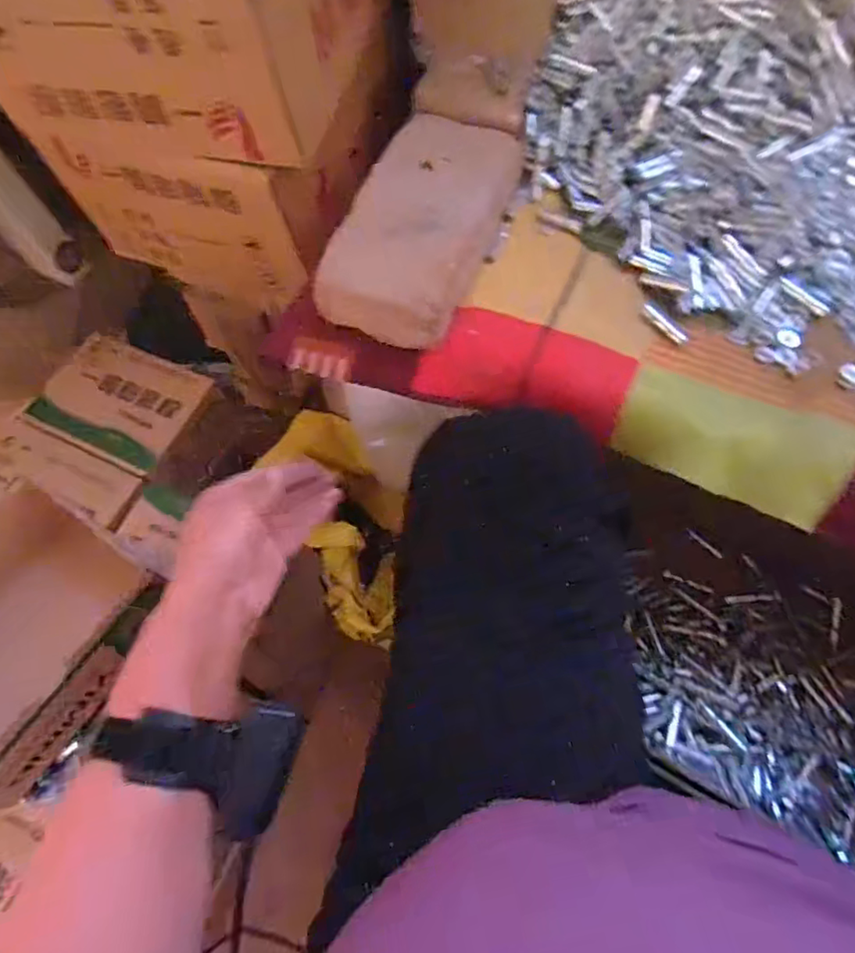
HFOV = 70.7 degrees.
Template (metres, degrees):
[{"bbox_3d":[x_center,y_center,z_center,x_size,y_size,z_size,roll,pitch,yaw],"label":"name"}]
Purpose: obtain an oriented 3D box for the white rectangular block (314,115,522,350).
[{"bbox_3d":[-0.001,-0.224,0.523,0.115,0.055,0.236,18,68,11],"label":"white rectangular block"}]

